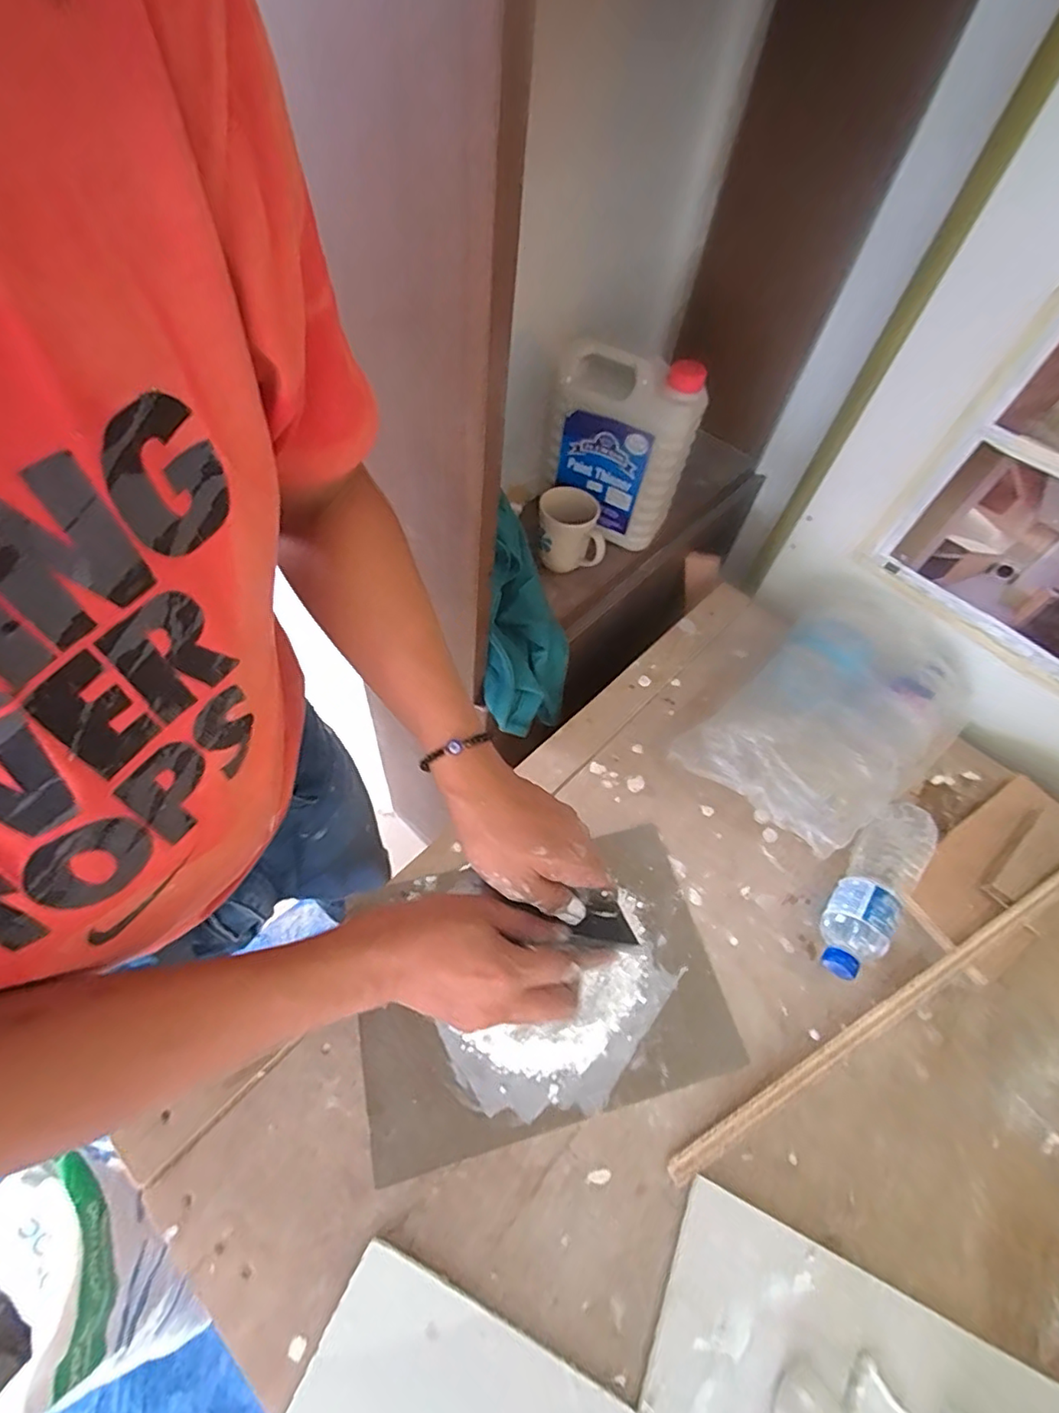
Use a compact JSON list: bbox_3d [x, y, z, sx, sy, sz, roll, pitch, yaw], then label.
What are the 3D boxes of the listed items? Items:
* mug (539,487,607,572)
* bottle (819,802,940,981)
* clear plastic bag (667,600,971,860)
[{"bbox_3d":[0.056,-0.233,0.798,0.091,0.090,0.072,13,56,2],"label":"mug"},{"bbox_3d":[0.358,0.189,0.621,0.062,0.064,0.207,34,58,18],"label":"bottle"},{"bbox_3d":[0.377,0.003,0.711,0.358,0.122,0.203,-32,63,-25],"label":"clear plastic bag"}]

